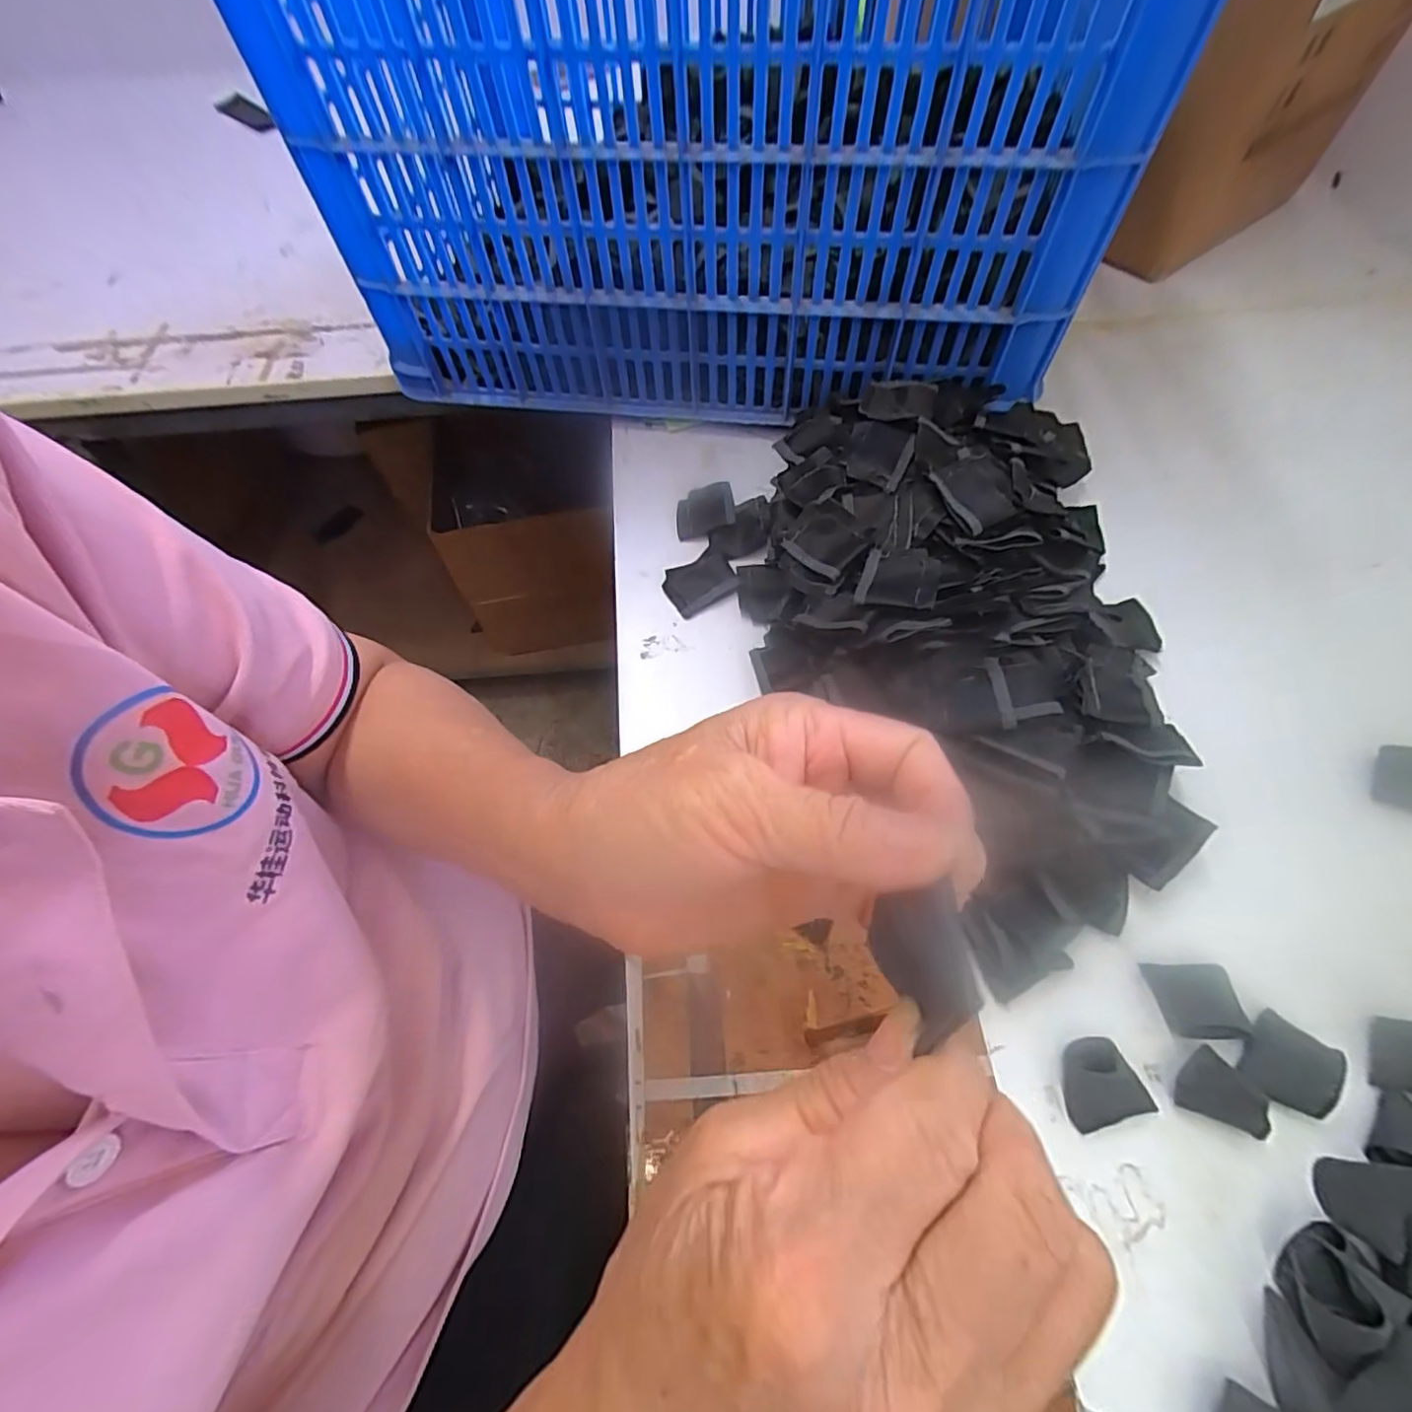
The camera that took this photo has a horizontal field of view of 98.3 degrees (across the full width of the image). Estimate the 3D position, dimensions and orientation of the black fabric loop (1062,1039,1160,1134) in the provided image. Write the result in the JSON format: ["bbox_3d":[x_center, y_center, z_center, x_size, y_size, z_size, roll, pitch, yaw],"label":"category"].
[{"bbox_3d":[0.201,0.193,0.314,0.039,0.007,0.036,-15,62,-5],"label":"black fabric loop"}]

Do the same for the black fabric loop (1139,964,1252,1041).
[{"bbox_3d":[0.262,0.157,0.326,0.039,0.009,0.036,0,62,3],"label":"black fabric loop"}]

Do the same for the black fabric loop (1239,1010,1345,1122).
[{"bbox_3d":[0.294,0.181,0.308,0.034,0.015,0.038,34,68,19],"label":"black fabric loop"}]

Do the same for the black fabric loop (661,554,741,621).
[{"bbox_3d":[-0.004,-0.095,0.477,0.054,0.007,0.048,-28,64,-12],"label":"black fabric loop"}]

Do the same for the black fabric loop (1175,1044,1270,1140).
[{"bbox_3d":[0.259,0.190,0.303,0.040,0.021,0.031,20,64,13],"label":"black fabric loop"}]

